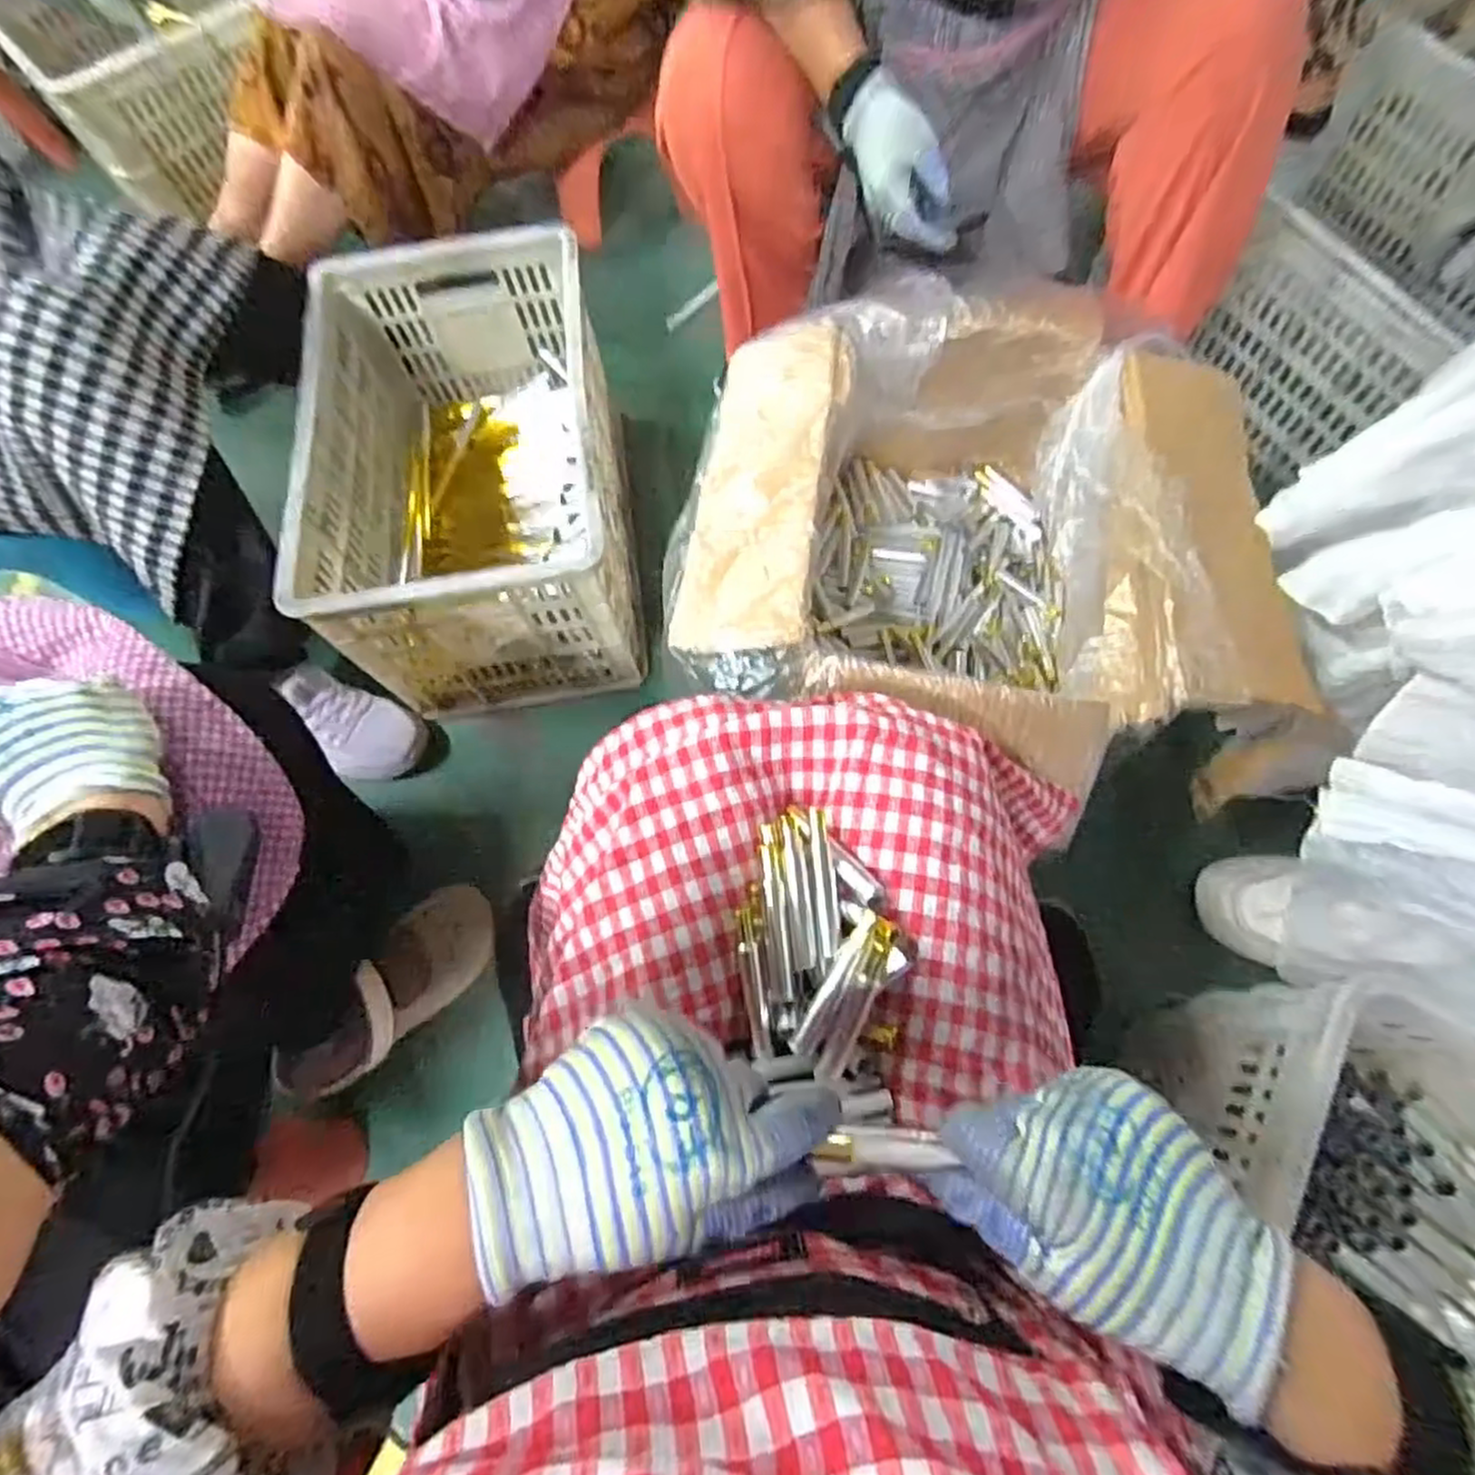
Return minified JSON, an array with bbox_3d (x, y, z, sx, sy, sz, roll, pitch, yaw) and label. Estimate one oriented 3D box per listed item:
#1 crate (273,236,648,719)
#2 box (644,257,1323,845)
[{"bbox_3d":[-0.296,-0.304,0.860,0.299,0.266,0.466,-8,70,-1],"label":"crate"},{"bbox_3d":[0.241,-0.186,0.744,0.569,0.258,0.495,9,71,5],"label":"box"}]

